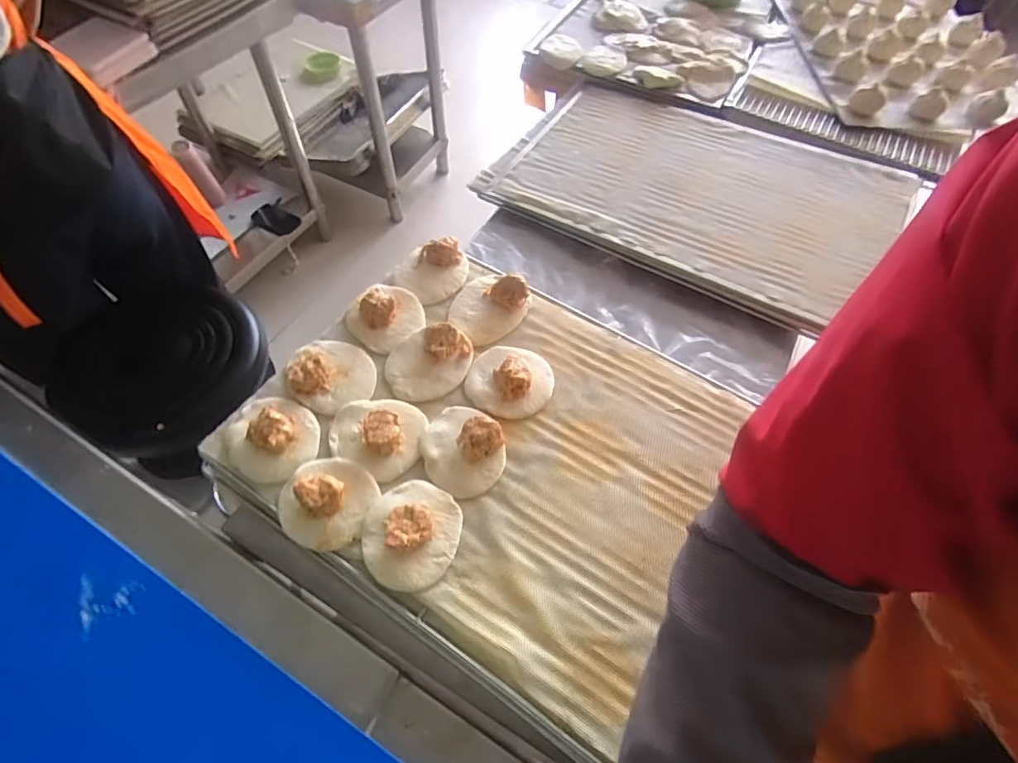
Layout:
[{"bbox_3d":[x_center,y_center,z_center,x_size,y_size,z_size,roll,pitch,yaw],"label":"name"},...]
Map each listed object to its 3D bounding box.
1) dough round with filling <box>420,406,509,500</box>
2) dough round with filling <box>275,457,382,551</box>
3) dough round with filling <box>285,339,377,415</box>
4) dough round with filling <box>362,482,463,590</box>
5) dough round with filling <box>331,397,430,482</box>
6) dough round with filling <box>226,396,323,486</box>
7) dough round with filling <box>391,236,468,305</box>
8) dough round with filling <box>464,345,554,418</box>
[{"bbox_3d":[-0.049,0.066,0.529,0.082,0.029,0.097,-31,64,-19],"label":"dough round with filling"},{"bbox_3d":[-0.179,0.113,0.495,0.088,0.031,0.086,1,58,-1],"label":"dough round with filling"},{"bbox_3d":[-0.204,-0.014,0.578,0.087,0.025,0.100,-29,64,-18],"label":"dough round with filling"},{"bbox_3d":[-0.093,0.139,0.481,0.090,0.027,0.100,8,58,3],"label":"dough round with filling"},{"bbox_3d":[-0.137,0.050,0.538,0.100,0.024,0.084,25,61,13],"label":"dough round with filling"},{"bbox_3d":[-0.251,0.055,0.533,0.095,0.030,0.089,1,58,-1],"label":"dough round with filling"},{"bbox_3d":[-0.101,-0.148,0.660,0.083,0.030,0.085,1,58,-1],"label":"dough round with filling"},{"bbox_3d":[0.002,-0.008,0.579,0.094,0.032,0.091,1,58,-1],"label":"dough round with filling"}]

